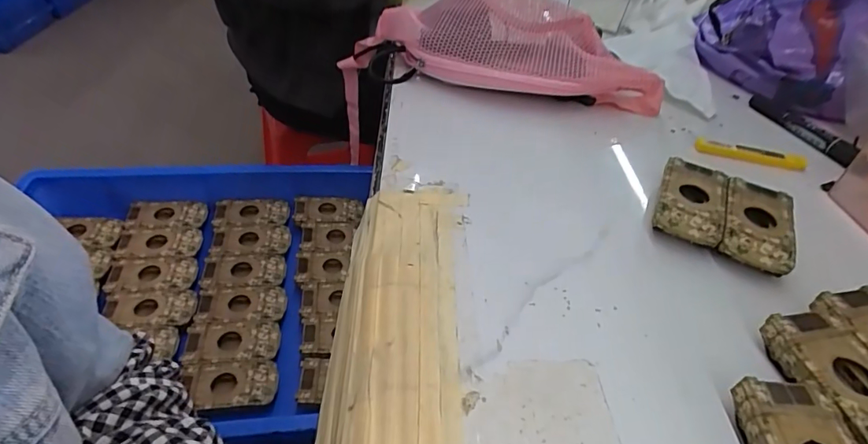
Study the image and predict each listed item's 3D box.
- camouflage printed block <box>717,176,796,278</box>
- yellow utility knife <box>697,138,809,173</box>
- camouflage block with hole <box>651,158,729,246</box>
[{"bbox_3d":[0.257,0.005,0.381,0.050,0.025,0.088,22,45,17],"label":"camouflage printed block"},{"bbox_3d":[0.318,-0.068,0.476,0.109,0.014,0.015,12,43,6],"label":"yellow utility knife"},{"bbox_3d":[0.213,-0.014,0.397,0.050,0.026,0.089,23,45,17],"label":"camouflage block with hole"}]

